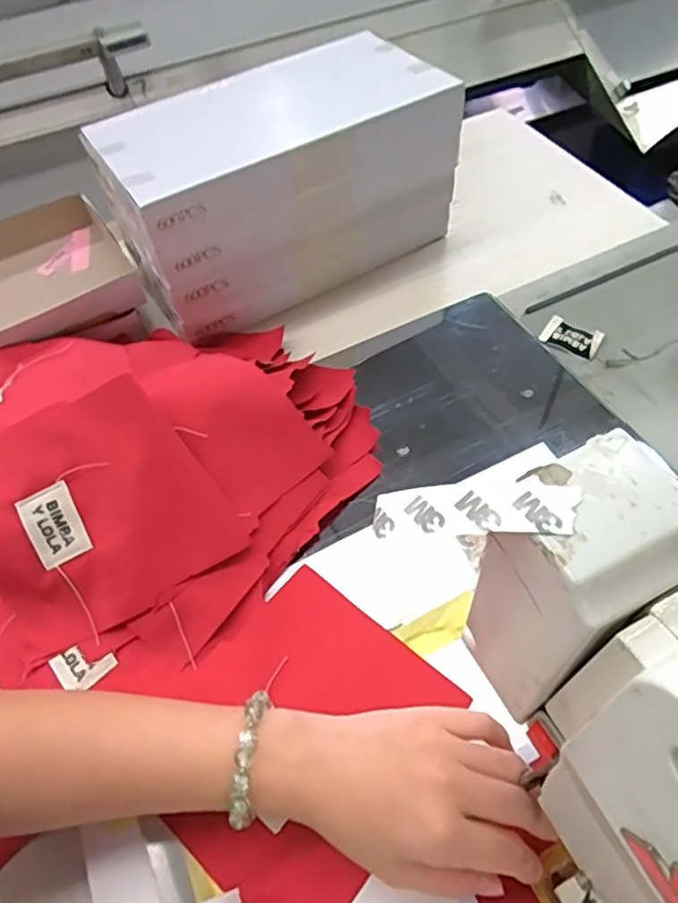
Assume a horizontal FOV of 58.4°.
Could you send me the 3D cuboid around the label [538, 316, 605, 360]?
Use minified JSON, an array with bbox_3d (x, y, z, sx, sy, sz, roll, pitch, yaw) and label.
[{"bbox_3d":[0.212,-0.103,0.550,0.051,0.005,0.038,28,62,21],"label":"label"}]

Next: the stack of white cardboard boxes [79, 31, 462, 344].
[{"bbox_3d":[-0.056,-0.258,0.600,0.308,0.158,0.159,-30,59,-16],"label":"stack of white cardboard boxes"}]

